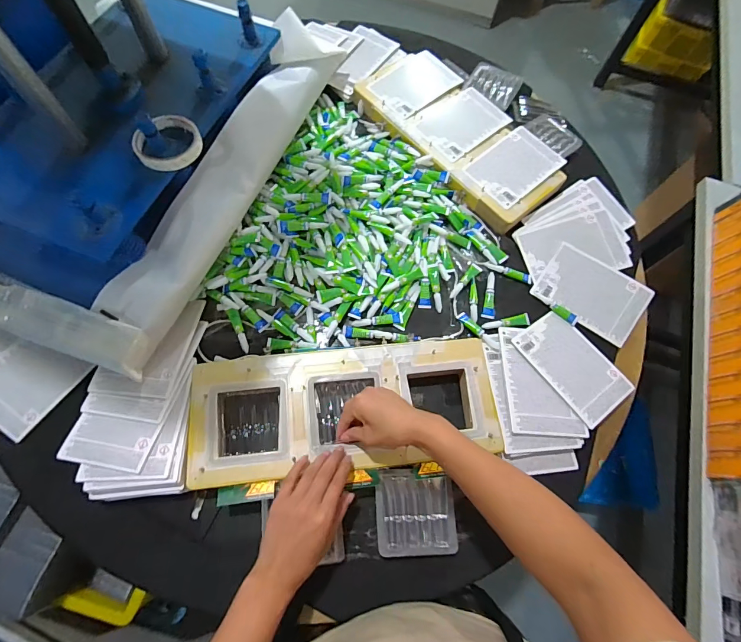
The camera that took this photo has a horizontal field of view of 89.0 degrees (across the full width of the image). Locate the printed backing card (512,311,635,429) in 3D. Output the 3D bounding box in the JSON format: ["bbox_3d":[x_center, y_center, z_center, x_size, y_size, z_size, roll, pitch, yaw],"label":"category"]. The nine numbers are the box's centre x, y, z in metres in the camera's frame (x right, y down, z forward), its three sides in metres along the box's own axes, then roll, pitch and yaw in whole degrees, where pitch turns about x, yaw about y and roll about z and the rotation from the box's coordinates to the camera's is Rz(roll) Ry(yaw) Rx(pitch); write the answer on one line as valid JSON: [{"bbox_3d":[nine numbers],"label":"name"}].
[{"bbox_3d":[0.319,0.068,0.596,0.113,0.007,0.167,-30,69,-19],"label":"printed backing card"}]

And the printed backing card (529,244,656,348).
[{"bbox_3d":[0.378,-0.048,0.643,0.169,0.010,0.115,33,86,10],"label":"printed backing card"}]

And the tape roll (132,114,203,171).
[{"bbox_3d":[-0.288,-0.254,0.540,0.089,0.021,0.089,1,68,-3],"label":"tape roll"}]

